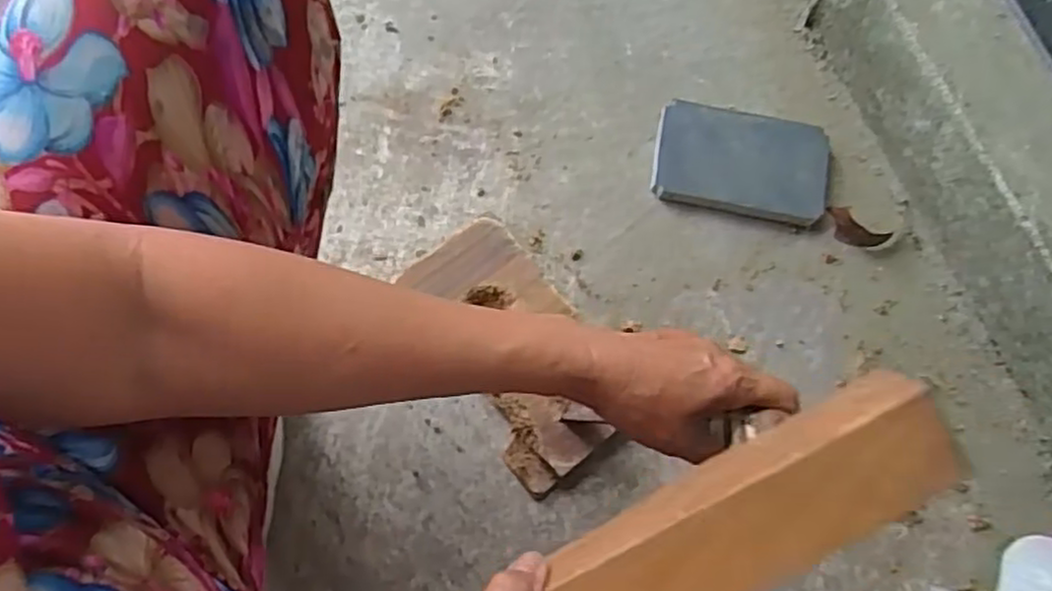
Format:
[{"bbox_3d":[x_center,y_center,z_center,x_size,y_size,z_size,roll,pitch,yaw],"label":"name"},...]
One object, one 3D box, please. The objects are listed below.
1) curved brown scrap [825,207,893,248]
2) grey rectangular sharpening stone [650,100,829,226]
[{"bbox_3d":[0.308,-0.061,0.685,0.059,0.016,0.024,28,75,6],"label":"curved brown scrap"},{"bbox_3d":[0.202,-0.124,0.691,0.158,0.021,0.098,12,74,1],"label":"grey rectangular sharpening stone"}]

